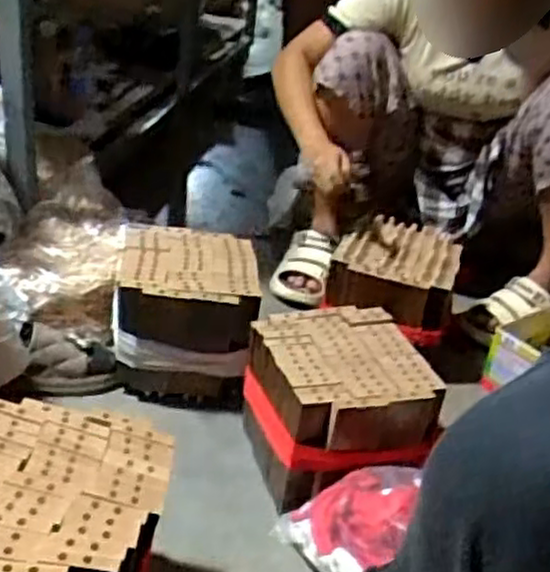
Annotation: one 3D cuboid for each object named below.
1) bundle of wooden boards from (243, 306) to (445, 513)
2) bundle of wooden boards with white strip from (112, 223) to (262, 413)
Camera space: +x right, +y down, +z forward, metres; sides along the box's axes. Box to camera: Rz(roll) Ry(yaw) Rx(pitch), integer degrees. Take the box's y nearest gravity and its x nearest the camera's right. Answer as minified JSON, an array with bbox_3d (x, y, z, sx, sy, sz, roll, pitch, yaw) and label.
[{"bbox_3d":[0.082,0.166,0.982,0.207,0.170,0.229,-2,30,-17],"label":"bundle of wooden boards"},{"bbox_3d":[-0.137,0.047,1.141,0.199,0.196,0.205,4,28,-6],"label":"bundle of wooden boards with white strip"}]

